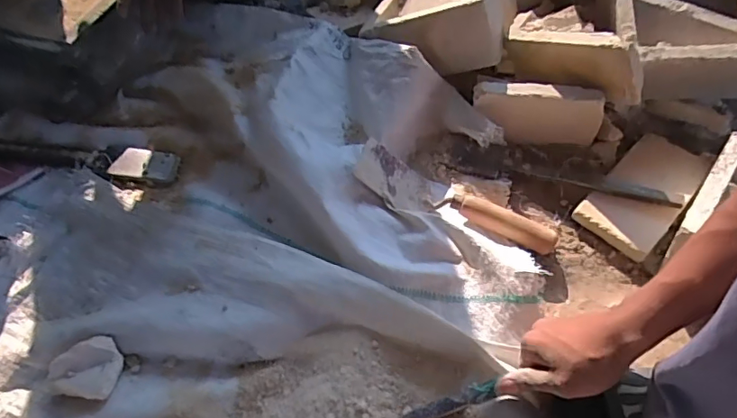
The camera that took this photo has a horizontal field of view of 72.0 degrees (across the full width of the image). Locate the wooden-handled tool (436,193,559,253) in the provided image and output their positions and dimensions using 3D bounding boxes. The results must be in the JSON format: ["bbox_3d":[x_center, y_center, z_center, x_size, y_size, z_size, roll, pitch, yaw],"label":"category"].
[{"bbox_3d":[0.160,0.013,0.636,0.152,0.043,0.027,18,58,13],"label":"wooden-handled tool"}]

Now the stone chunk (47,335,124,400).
[{"bbox_3d":[-0.291,0.164,0.530,0.065,0.027,0.060,0,56,1],"label":"stone chunk"}]

